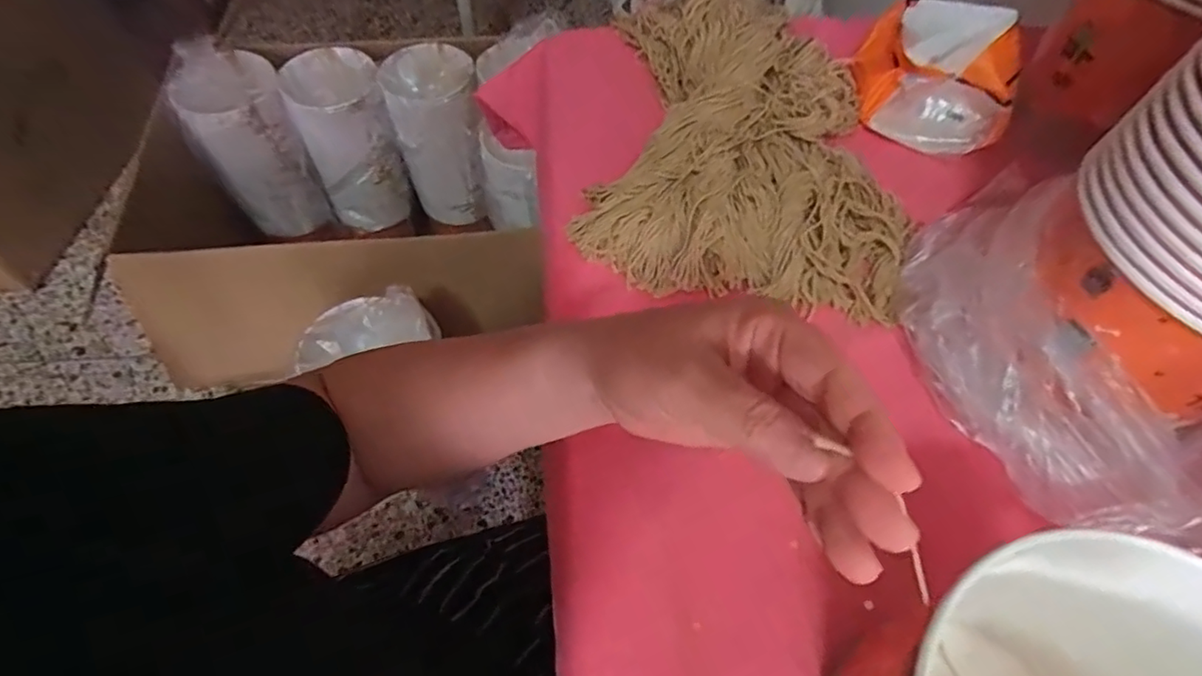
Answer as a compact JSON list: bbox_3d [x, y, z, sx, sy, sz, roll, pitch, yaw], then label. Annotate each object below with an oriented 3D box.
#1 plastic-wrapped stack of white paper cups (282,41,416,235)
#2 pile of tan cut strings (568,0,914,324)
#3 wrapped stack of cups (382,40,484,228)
[{"bbox_3d":[-0.472,-0.372,1.118,0.154,0.291,0.156,-16,61,-12],"label":"plastic-wrapped stack of white paper cups"},{"bbox_3d":[0.123,-0.171,0.475,0.236,0.056,0.320,10,59,4],"label":"pile of tan cut strings"},{"bbox_3d":[-0.308,-0.382,1.135,0.155,0.302,0.170,-15,61,-11],"label":"wrapped stack of cups"}]

